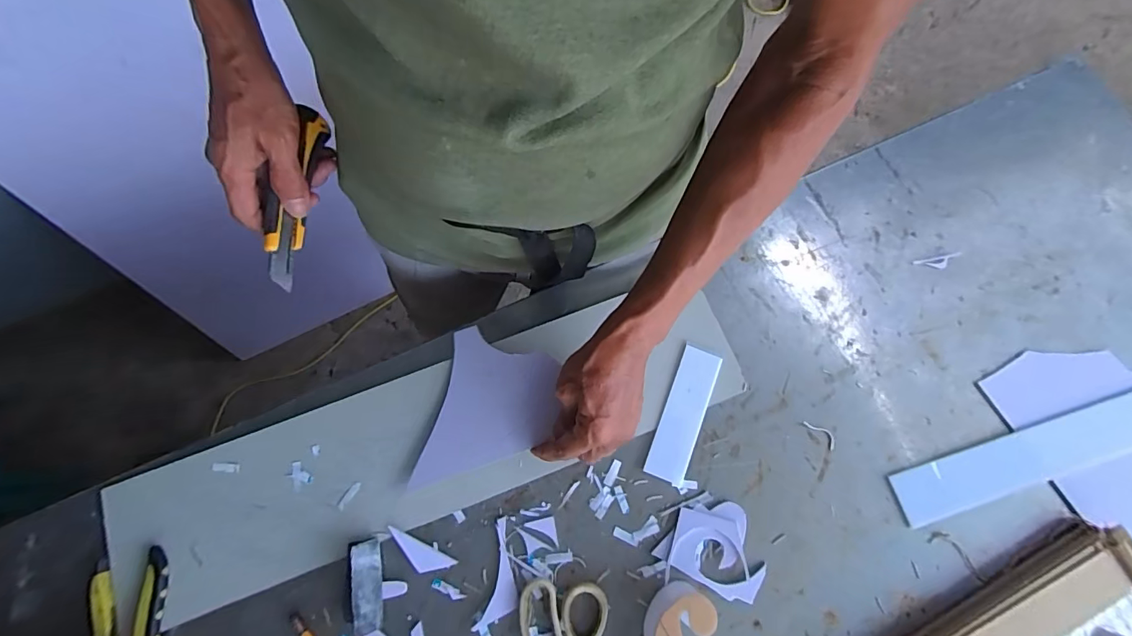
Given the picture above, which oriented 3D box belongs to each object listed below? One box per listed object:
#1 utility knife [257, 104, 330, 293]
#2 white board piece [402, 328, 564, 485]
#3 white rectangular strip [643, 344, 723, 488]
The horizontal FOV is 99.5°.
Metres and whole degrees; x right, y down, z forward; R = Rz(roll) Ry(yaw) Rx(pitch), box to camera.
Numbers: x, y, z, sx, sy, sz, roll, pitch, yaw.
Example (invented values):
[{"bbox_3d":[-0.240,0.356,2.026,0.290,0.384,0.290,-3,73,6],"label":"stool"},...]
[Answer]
[{"bbox_3d":[-0.236,-0.106,0.410,0.020,0.032,0.160,-6,71,34],"label":"utility knife"},{"bbox_3d":[-0.071,0.093,0.465,0.114,0.008,0.146,12,75,5],"label":"white board piece"},{"bbox_3d":[0.117,0.095,0.476,0.041,0.006,0.132,22,76,4],"label":"white rectangular strip"}]

